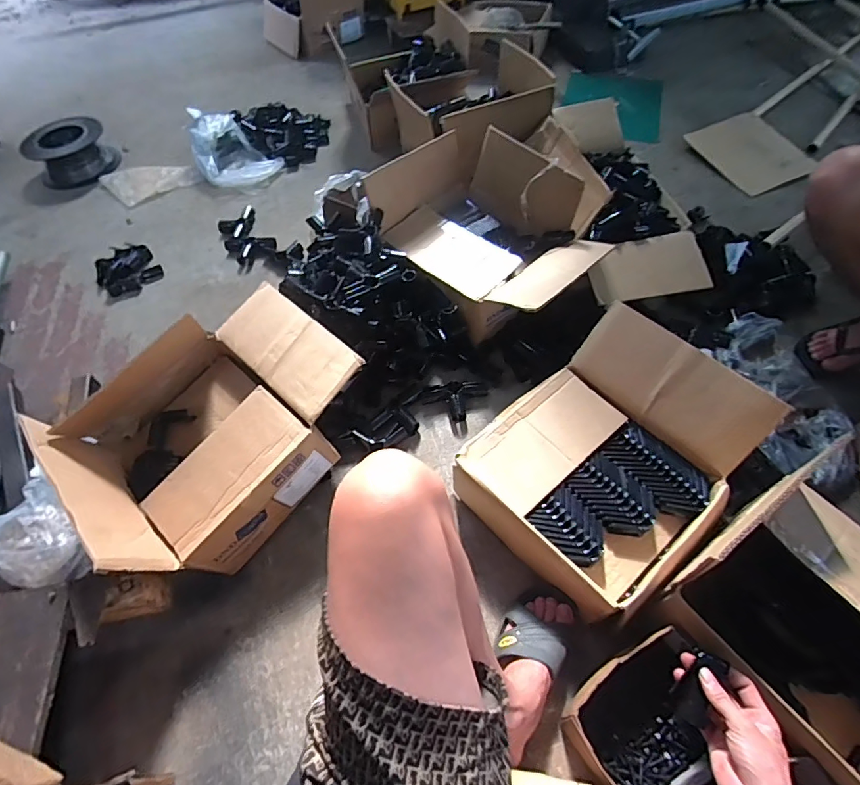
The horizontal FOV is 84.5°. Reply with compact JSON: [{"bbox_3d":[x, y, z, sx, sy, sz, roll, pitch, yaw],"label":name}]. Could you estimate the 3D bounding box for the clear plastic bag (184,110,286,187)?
[{"bbox_3d":[-0.604,-0.747,1.441,0.227,0.114,0.266,-29,60,-15],"label":"clear plastic bag"}]

